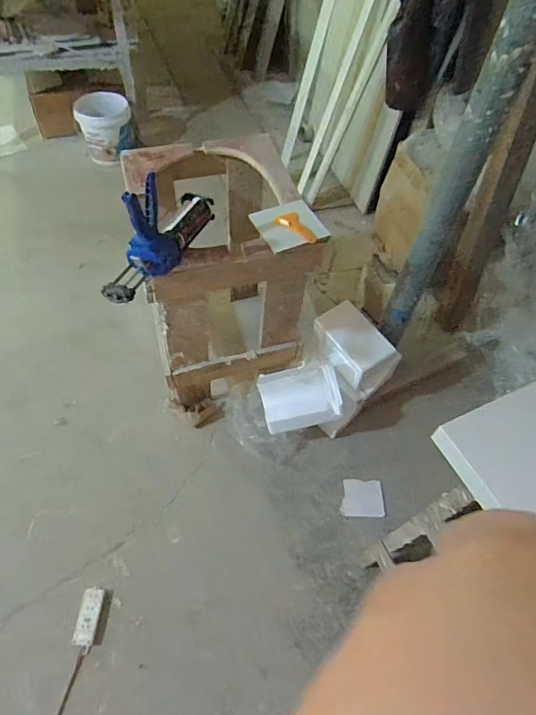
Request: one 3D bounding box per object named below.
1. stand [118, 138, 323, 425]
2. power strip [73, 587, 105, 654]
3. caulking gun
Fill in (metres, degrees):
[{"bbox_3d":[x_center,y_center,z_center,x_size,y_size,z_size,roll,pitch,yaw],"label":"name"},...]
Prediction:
[{"bbox_3d":[-0.151,-0.228,1.457,0.441,0.696,0.562,-11,57,-11],"label":"stand"},{"bbox_3d":[-0.474,0.690,1.202,0.056,0.026,0.148,3,55,-2],"label":"power strip"},{"bbox_3d":[-0.231,-0.284,0.959,0.087,0.172,0.365,21,57,11],"label":"caulking gun"}]

